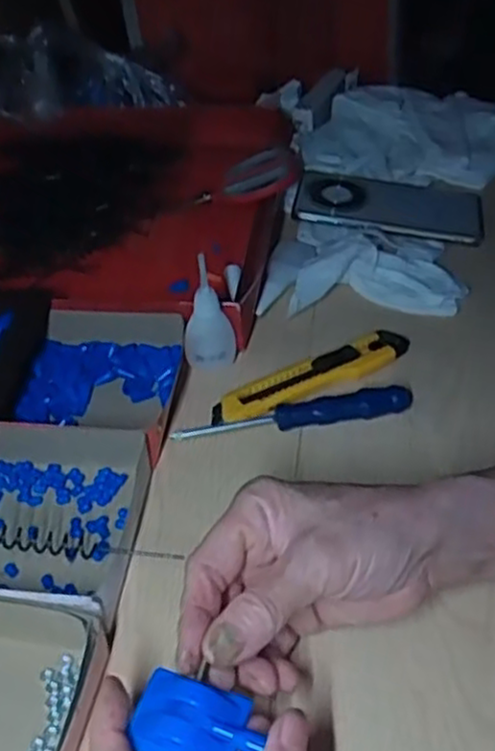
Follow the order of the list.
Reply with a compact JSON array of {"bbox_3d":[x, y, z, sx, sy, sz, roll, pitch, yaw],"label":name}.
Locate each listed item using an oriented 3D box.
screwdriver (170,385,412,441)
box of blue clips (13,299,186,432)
[{"bbox_3d":[0.030,0.023,0.490,0.158,0.021,0.024,-6,44,-4],"label":"screwdriver"},{"bbox_3d":[-0.102,-0.008,0.516,0.104,0.035,0.089,4,45,6],"label":"box of blue clips"}]

